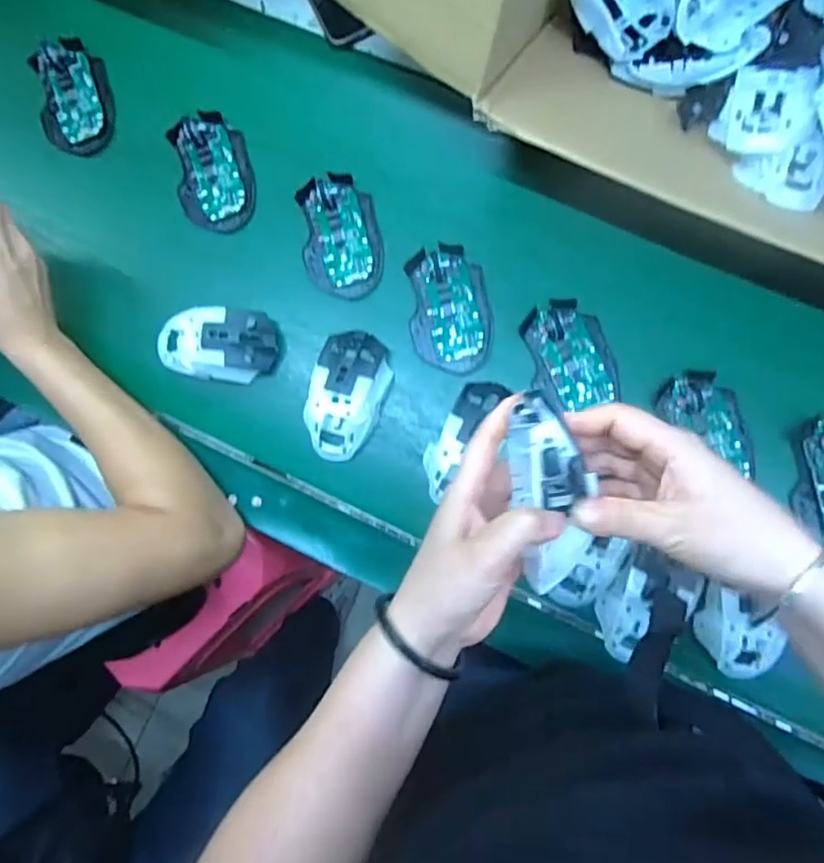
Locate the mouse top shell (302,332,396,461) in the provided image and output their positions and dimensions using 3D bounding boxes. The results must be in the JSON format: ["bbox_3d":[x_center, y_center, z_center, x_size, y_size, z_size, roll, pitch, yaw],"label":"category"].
[{"bbox_3d":[-0.059,-0.032,0.546,0.061,0.032,0.115,14,88,7],"label":"mouse top shell"}]

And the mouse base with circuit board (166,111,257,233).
[{"bbox_3d":[-0.192,-0.251,0.584,0.073,0.016,0.113,-9,86,6],"label":"mouse base with circuit board"}]

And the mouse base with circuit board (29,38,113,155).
[{"bbox_3d":[-0.339,-0.334,0.601,0.072,0.017,0.115,-5,86,6],"label":"mouse base with circuit board"}]

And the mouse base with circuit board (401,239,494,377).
[{"bbox_3d":[0.034,-0.111,0.550,0.071,0.014,0.114,-5,86,6],"label":"mouse base with circuit board"}]

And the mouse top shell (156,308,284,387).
[{"bbox_3d":[-0.184,-0.080,0.558,0.113,0.028,0.064,1,87,6],"label":"mouse top shell"}]

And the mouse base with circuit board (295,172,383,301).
[{"bbox_3d":[-0.067,-0.181,0.563,0.072,0.013,0.111,-12,86,5],"label":"mouse base with circuit board"}]

